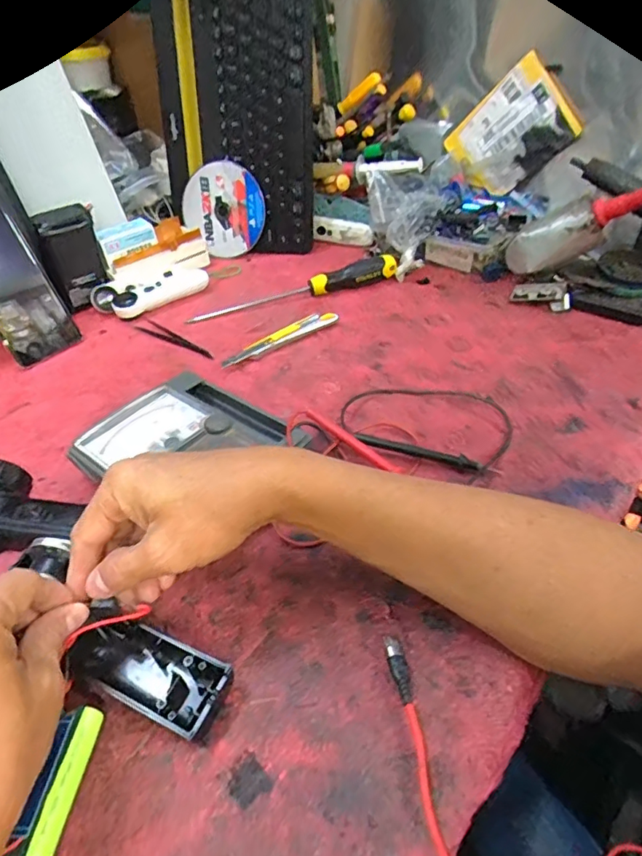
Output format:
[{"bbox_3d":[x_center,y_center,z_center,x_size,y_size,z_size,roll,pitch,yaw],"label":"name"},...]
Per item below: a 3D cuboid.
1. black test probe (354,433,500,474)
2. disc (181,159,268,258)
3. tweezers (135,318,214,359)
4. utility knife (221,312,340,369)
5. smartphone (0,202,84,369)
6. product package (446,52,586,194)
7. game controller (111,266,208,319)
[{"bbox_3d":[0.081,0.020,0.412,0.108,0.015,0.010,11,44,16],"label":"black test probe"},{"bbox_3d":[-0.127,-0.290,0.704,0.113,0.110,0.009,47,27,-4],"label":"disc"},{"bbox_3d":[-0.156,-0.098,0.573,0.124,0.006,0.019,26,50,30],"label":"tweezers"},{"bbox_3d":[-0.042,-0.094,0.549,0.131,0.018,0.019,-24,46,-21],"label":"utility knife"},{"bbox_3d":[-0.314,-0.146,0.537,0.074,0.156,0.015,-39,25,-29],"label":"smartphone"},{"bbox_3d":[0.231,-0.364,0.655,0.027,0.141,0.116,-14,78,-43],"label":"product package"},{"bbox_3d":[-0.190,-0.160,0.632,0.114,0.027,0.046,-34,49,-28],"label":"game controller"}]

